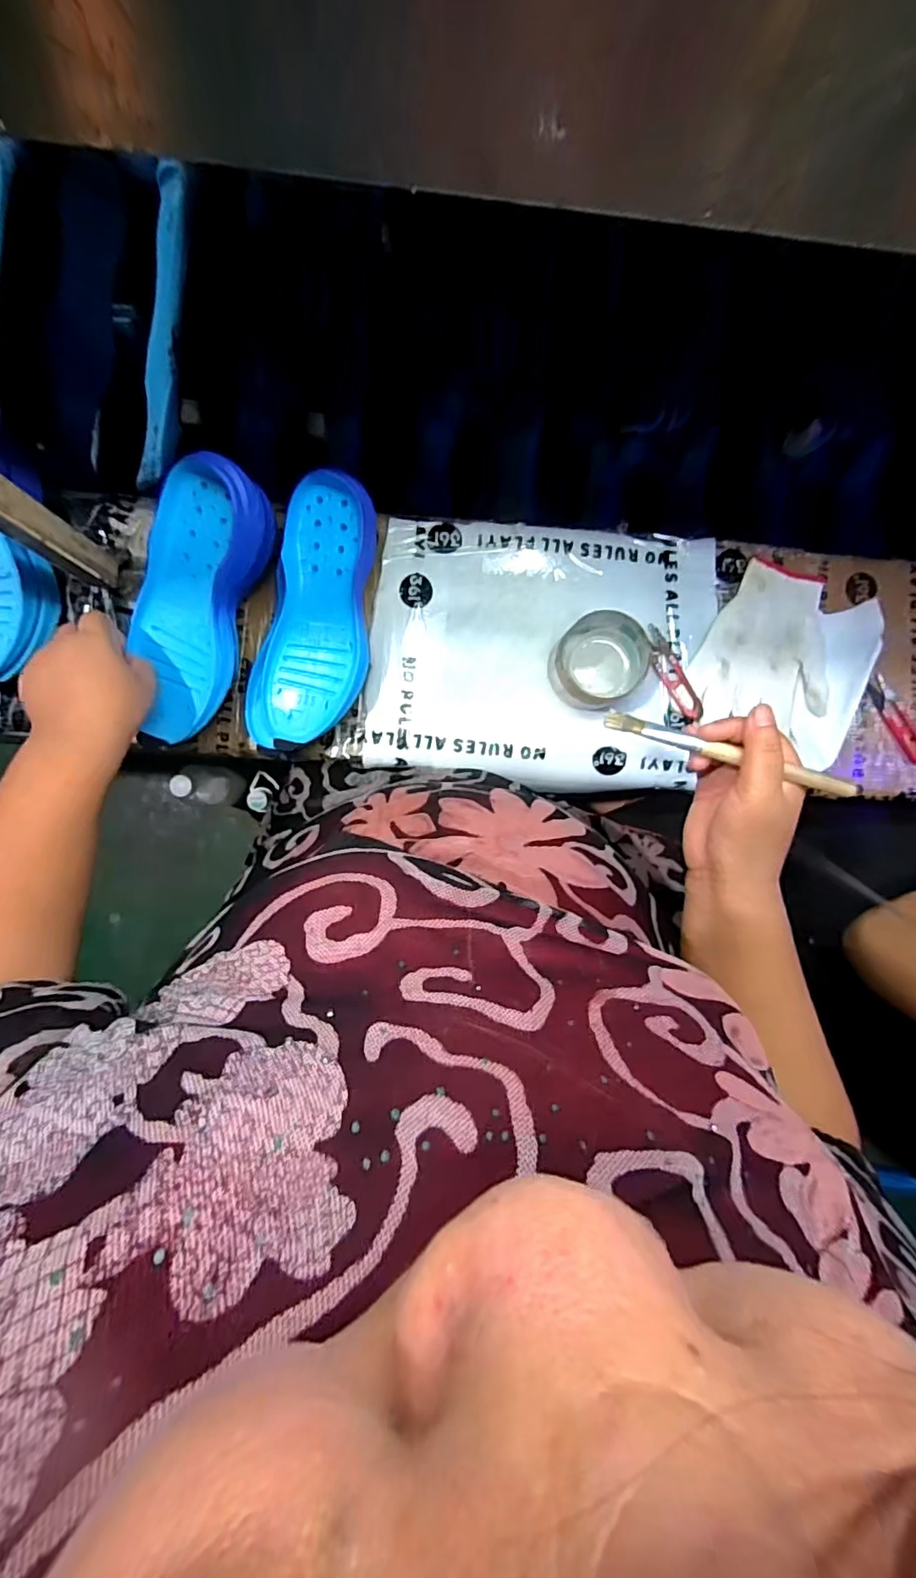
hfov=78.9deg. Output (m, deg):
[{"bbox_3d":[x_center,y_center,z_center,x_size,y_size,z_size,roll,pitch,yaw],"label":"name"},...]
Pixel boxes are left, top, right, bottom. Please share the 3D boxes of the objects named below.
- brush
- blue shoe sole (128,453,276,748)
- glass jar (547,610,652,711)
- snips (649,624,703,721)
[{"bbox_3d":[0.174,-0.024,0.362,0.159,0.009,0.012,20,88,14],"label":"brush"},{"bbox_3d":[-0.224,-0.153,0.478,0.087,0.056,0.229,19,107,-1],"label":"blue shoe sole"},{"bbox_3d":[0.133,-0.120,0.529,0.084,0.049,0.084,0,88,-2],"label":"glass jar"},{"bbox_3d":[0.214,-0.116,0.556,0.027,0.007,0.102,-28,89,-2],"label":"snips"}]

